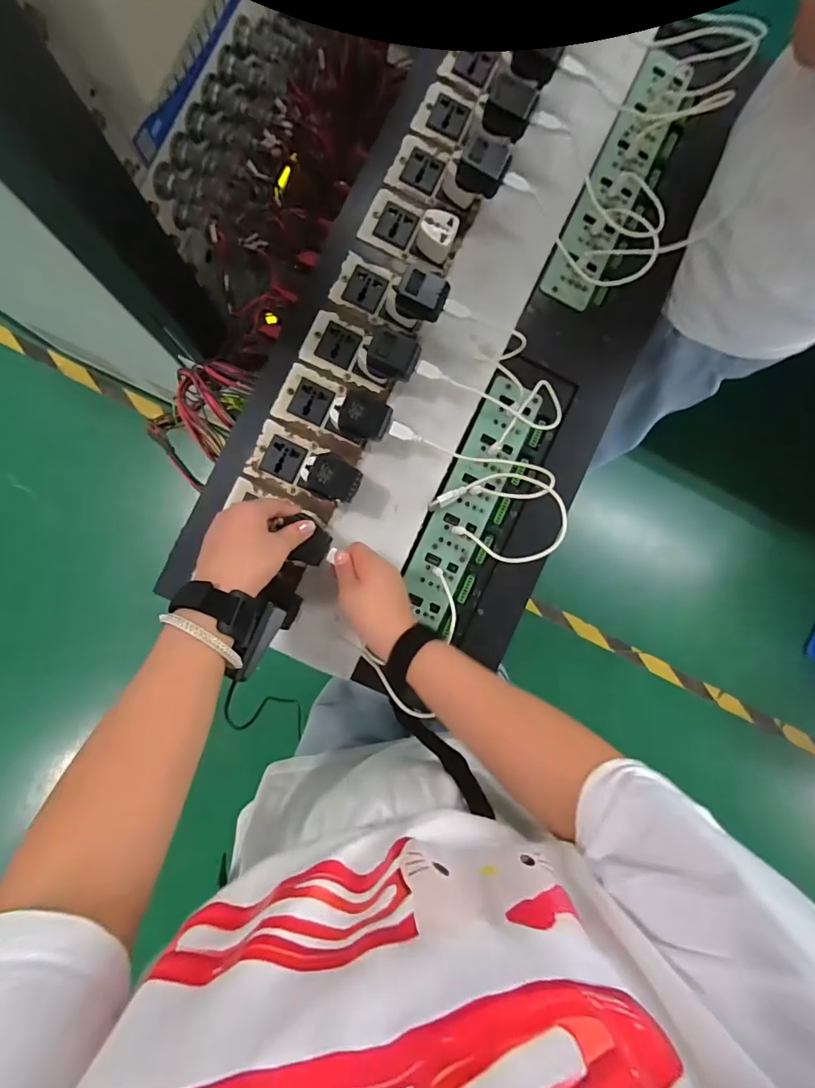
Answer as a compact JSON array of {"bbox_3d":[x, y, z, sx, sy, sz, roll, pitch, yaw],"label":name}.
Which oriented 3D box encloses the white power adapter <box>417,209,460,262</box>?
[{"bbox_3d":[0.032,-0.337,0.502,0.039,0.031,0.034,25,86,-2],"label":"white power adapter"}]

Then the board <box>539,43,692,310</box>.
[{"bbox_3d":[0.252,-0.421,0.538,0.074,0.025,0.309,25,86,-2],"label":"board"}]

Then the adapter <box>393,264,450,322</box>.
[{"bbox_3d":[0.015,-0.254,0.470,0.050,0.023,0.038,22,86,-2],"label":"adapter"}]

